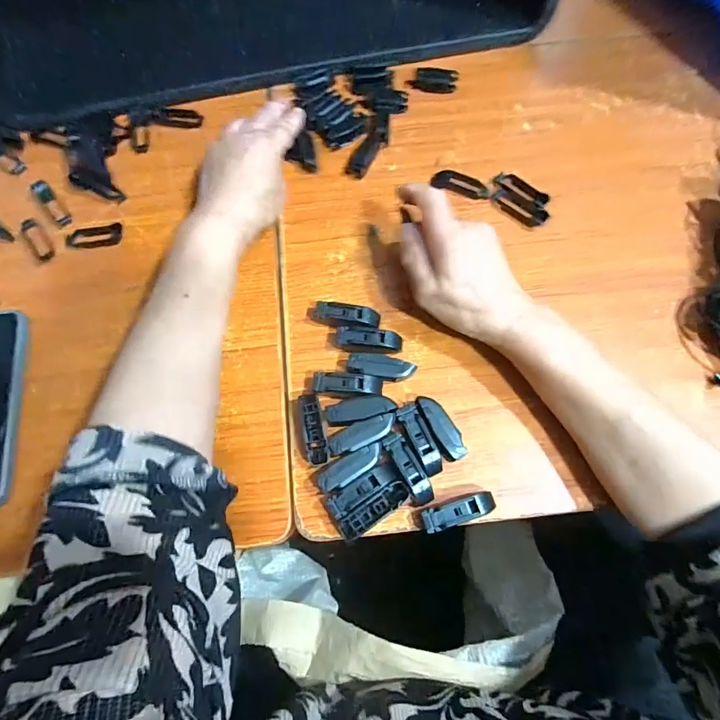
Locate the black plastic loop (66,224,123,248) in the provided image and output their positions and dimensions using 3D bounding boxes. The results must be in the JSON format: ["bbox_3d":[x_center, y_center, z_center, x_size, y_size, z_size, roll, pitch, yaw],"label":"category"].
[{"bbox_3d":[-0.250,-0.116,0.409,0.058,0.012,0.018,-6,70,12],"label":"black plastic loop"}]

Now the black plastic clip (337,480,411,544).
[{"bbox_3d":[0.011,0.110,0.316,0.056,0.016,0.017,-32,73,-11],"label":"black plastic clip"}]

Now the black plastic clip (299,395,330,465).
[{"bbox_3d":[-0.035,0.053,0.337,0.016,0.020,0.054,-11,71,-4],"label":"black plastic clip"}]

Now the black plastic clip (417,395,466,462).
[{"bbox_3d":[0.061,0.053,0.337,0.020,0.014,0.053,-29,73,-10],"label":"black plastic clip"}]

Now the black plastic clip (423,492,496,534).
[{"bbox_3d":[0.073,0.109,0.315,0.055,0.017,0.016,-17,71,-6],"label":"black plastic clip"}]

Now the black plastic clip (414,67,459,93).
[{"bbox_3d":[0.081,-0.299,0.464,0.044,0.014,0.021,11,71,4],"label":"black plastic clip"}]

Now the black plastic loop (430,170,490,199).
[{"bbox_3d":[0.098,-0.171,0.424,0.056,0.007,0.023,14,71,5],"label":"black plastic loop"}]

